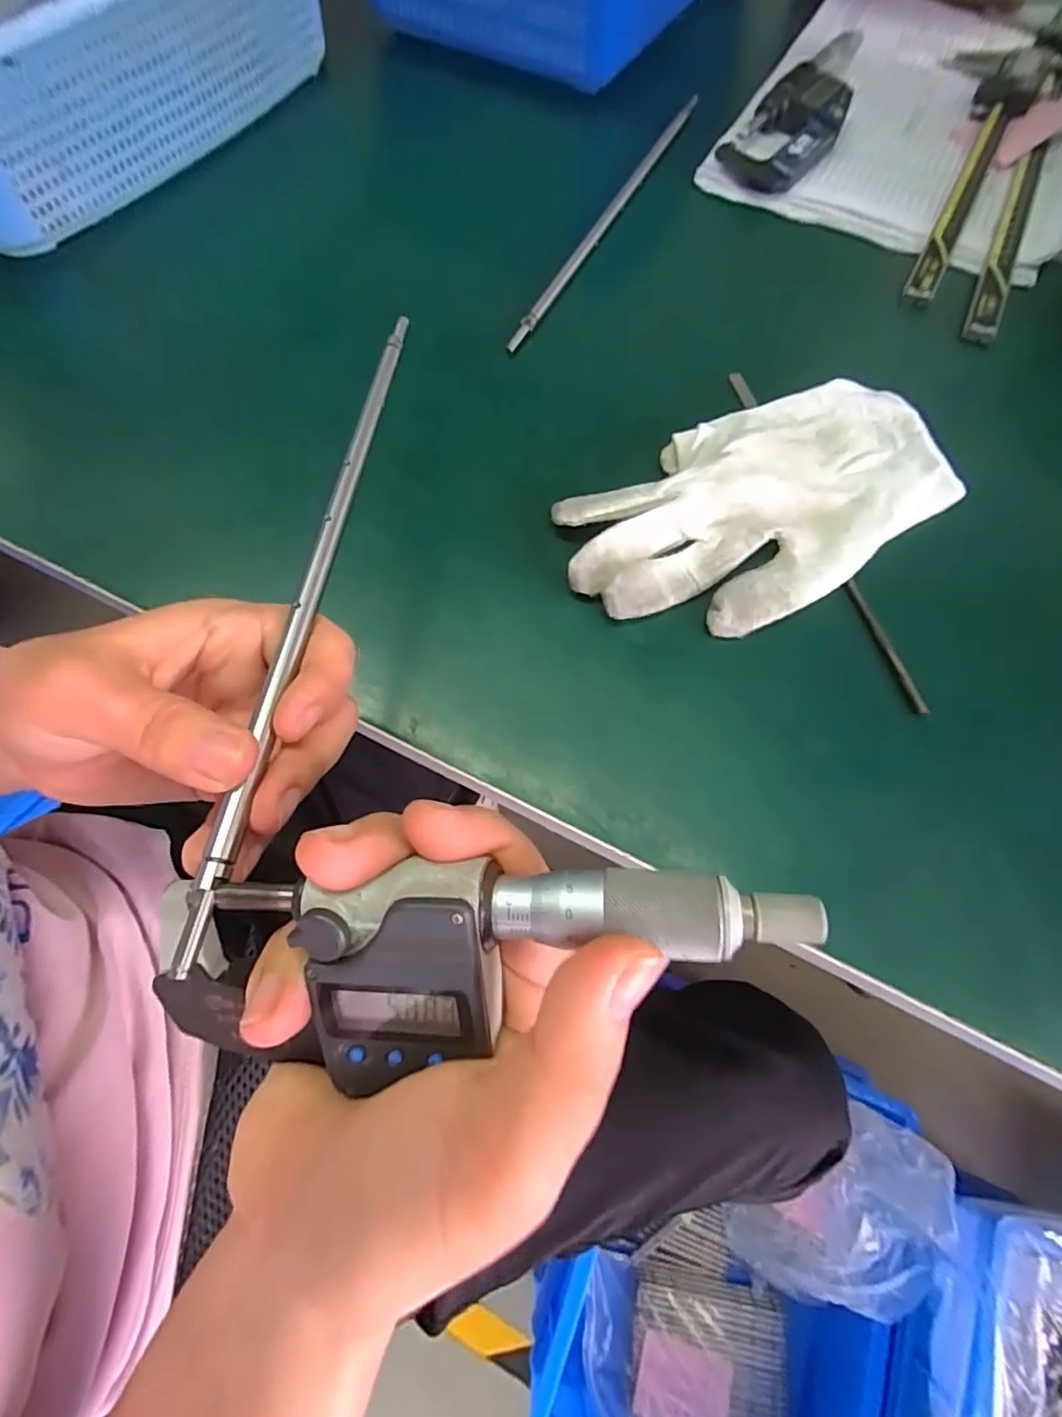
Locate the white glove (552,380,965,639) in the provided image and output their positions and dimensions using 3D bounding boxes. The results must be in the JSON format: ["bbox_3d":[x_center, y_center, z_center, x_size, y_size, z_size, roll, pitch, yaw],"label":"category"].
[{"bbox_3d":[0.101,-0.092,0.265,0.171,0.021,0.096,-29,72,-12],"label":"white glove"}]

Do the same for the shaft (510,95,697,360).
[{"bbox_3d":[0.049,-0.305,0.362,0.009,0.012,0.266,25,70,8],"label":"shaft"}]

